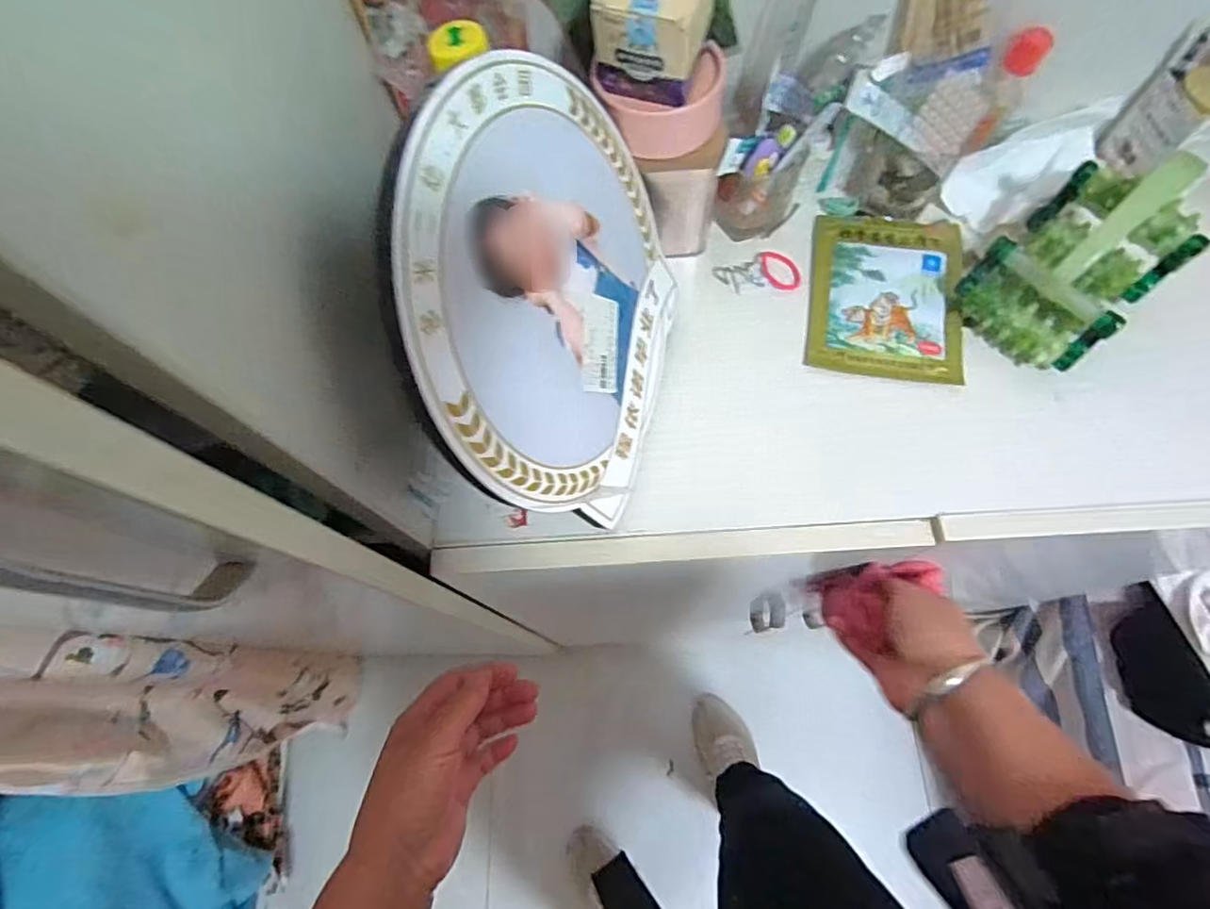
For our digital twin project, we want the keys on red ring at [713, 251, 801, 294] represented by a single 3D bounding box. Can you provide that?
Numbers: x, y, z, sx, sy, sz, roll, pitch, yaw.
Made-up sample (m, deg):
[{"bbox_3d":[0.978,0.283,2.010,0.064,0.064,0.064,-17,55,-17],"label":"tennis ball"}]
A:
[{"bbox_3d":[0.123,-0.148,0.482,0.066,0.006,0.036,-2,69,2],"label":"keys on red ring"}]

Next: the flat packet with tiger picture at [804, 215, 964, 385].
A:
[{"bbox_3d":[0.221,-0.127,0.469,0.113,0.011,0.146,9,69,6],"label":"flat packet with tiger picture"}]

